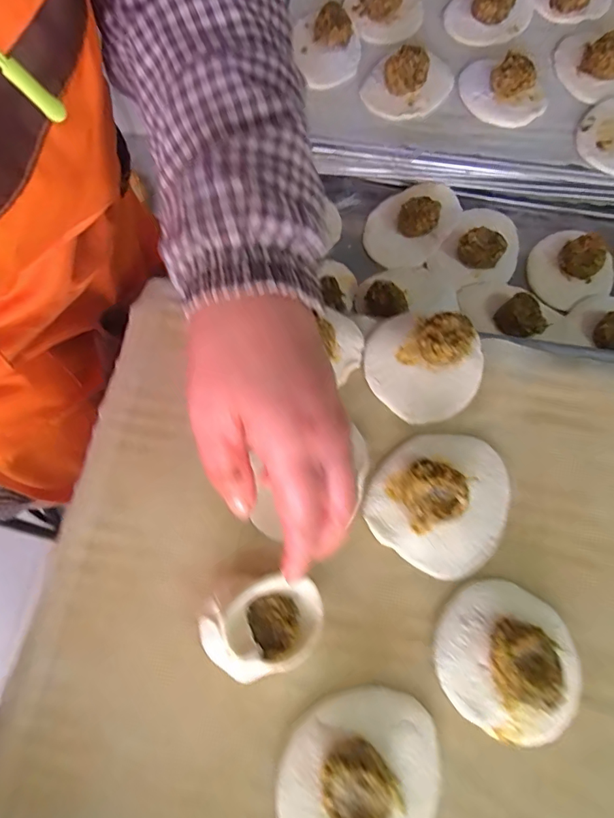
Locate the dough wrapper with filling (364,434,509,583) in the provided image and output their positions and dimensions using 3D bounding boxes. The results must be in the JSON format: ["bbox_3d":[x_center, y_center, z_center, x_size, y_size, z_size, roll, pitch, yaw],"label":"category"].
[{"bbox_3d":[0.095,0.058,0.317,0.091,0.033,0.098,0,70,0],"label":"dough wrapper with filling"}]

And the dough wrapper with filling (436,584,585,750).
[{"bbox_3d":[0.127,0.155,0.285,0.091,0.032,0.083,0,70,0],"label":"dough wrapper with filling"}]

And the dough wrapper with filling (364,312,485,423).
[{"bbox_3d":[0.089,-0.034,0.350,0.090,0.034,0.082,15,71,5],"label":"dough wrapper with filling"}]

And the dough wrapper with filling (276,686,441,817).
[{"bbox_3d":[0.031,0.214,0.261,0.090,0.032,0.094,0,70,0],"label":"dough wrapper with filling"}]

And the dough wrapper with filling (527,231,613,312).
[{"bbox_3d":[0.268,-0.145,0.469,0.083,0.035,0.090,39,75,13],"label":"dough wrapper with filling"}]

